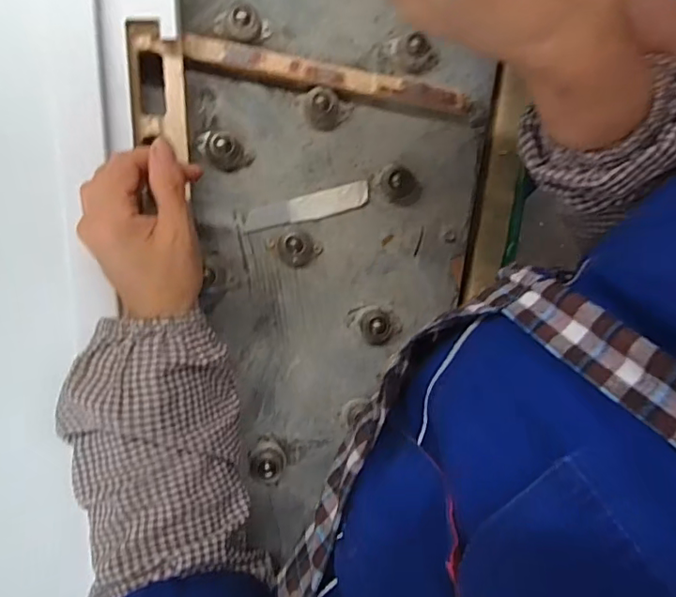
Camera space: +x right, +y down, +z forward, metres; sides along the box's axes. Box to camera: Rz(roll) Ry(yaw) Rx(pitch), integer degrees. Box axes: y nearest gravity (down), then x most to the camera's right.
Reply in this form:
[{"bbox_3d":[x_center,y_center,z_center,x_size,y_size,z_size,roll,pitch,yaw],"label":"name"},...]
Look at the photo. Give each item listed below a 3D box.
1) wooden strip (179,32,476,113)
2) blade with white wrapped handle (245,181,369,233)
[{"bbox_3d":[-0.006,-0.177,0.437,0.225,0.019,0.019,9,93,-8],"label":"wooden strip"},{"bbox_3d":[-0.026,-0.076,0.460,0.106,0.006,0.022,-15,100,-2],"label":"blade with white wrapped handle"}]

